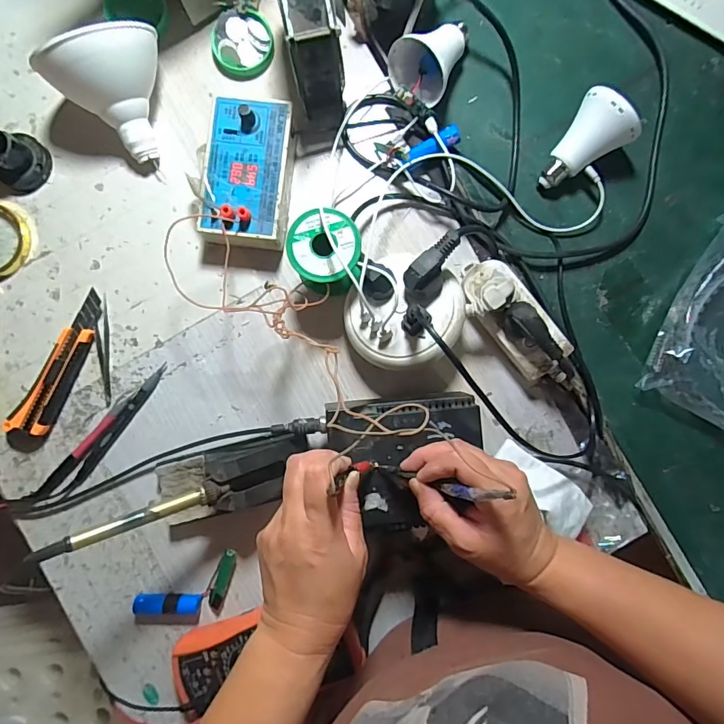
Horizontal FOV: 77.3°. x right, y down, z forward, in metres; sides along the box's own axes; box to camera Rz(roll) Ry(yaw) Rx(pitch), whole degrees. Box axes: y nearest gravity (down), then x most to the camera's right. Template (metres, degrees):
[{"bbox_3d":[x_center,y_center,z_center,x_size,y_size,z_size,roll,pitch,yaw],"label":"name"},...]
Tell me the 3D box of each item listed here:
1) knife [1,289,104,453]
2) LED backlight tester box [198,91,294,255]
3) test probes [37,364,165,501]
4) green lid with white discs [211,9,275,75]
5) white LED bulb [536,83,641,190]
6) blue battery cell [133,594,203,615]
[{"bbox_3d":[-0.319,0.012,0.471,0.038,0.017,0.180,27,89,1],"label":"knife"},{"bbox_3d":[-0.113,-0.188,0.458,0.082,0.053,0.145,5,90,1],"label":"LED backlight tester box"},{"bbox_3d":[-0.269,0.078,0.475,0.031,0.008,0.185,44,89,2],"label":"test probes"},{"bbox_3d":[-0.126,-0.337,0.476,0.062,0.019,0.066,0,88,1],"label":"green lid with white discs"},{"bbox_3d":[0.220,-0.213,0.448,0.061,0.062,0.083,41,89,2],"label":"white LED bulb"},{"bbox_3d":[-0.200,0.248,0.466,0.064,0.019,0.016,5,89,1],"label":"blue battery cell"}]

